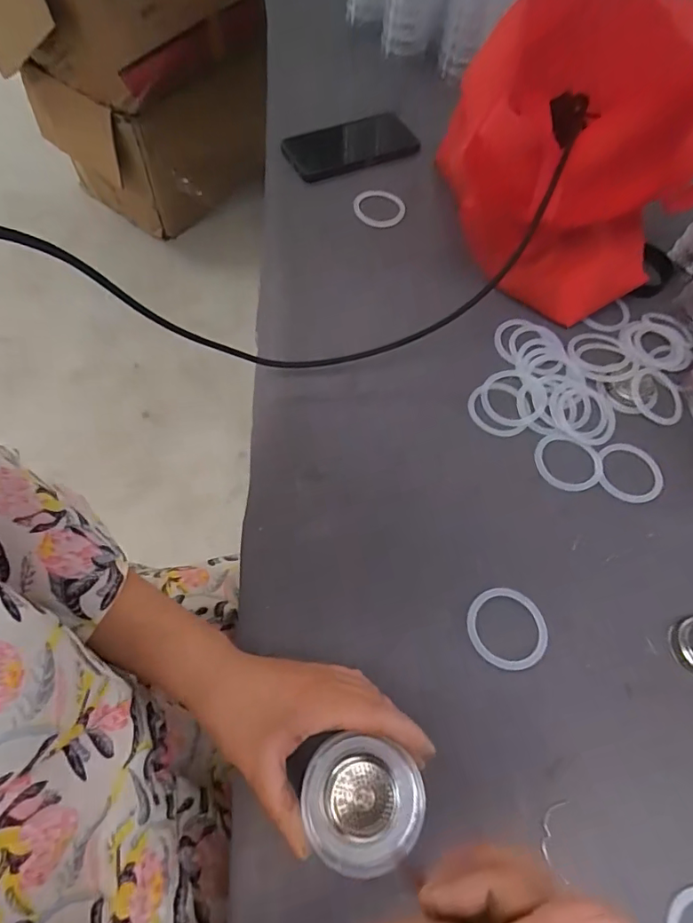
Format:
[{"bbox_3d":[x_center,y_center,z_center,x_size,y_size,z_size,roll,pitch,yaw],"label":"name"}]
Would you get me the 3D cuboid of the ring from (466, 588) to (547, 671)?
[{"bbox_3d":[0.120,0.124,0.372,0.061,0.010,0.056,1,64,-3],"label":"ring"}]

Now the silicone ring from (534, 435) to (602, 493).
[{"bbox_3d":[0.198,-0.001,0.445,0.060,0.006,0.057,1,64,-3],"label":"silicone ring"}]

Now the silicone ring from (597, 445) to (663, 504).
[{"bbox_3d":[0.252,0.009,0.443,0.055,0.004,0.062,16,64,4],"label":"silicone ring"}]

